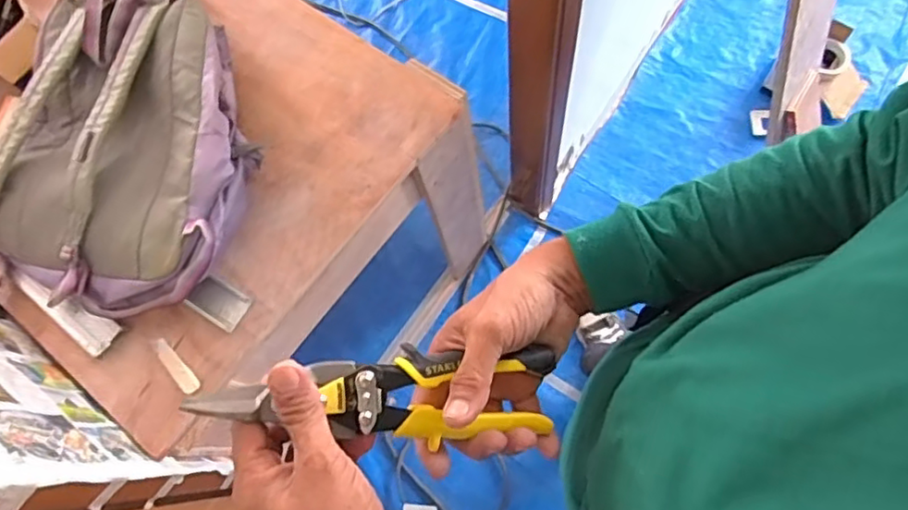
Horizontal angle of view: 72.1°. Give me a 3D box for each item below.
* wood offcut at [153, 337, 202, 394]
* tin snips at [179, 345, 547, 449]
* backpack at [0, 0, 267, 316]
[{"bbox_3d":[-0.355,0.141,0.797,0.021,0.005,0.087,-43,74,-8],"label":"wood offcut"},{"bbox_3d":[-0.043,0.092,0.412,0.235,0.021,0.056,2,73,-17],"label":"tin snips"},{"bbox_3d":[-0.473,-0.158,0.840,0.419,0.117,0.449,9,74,9],"label":"backpack"}]

